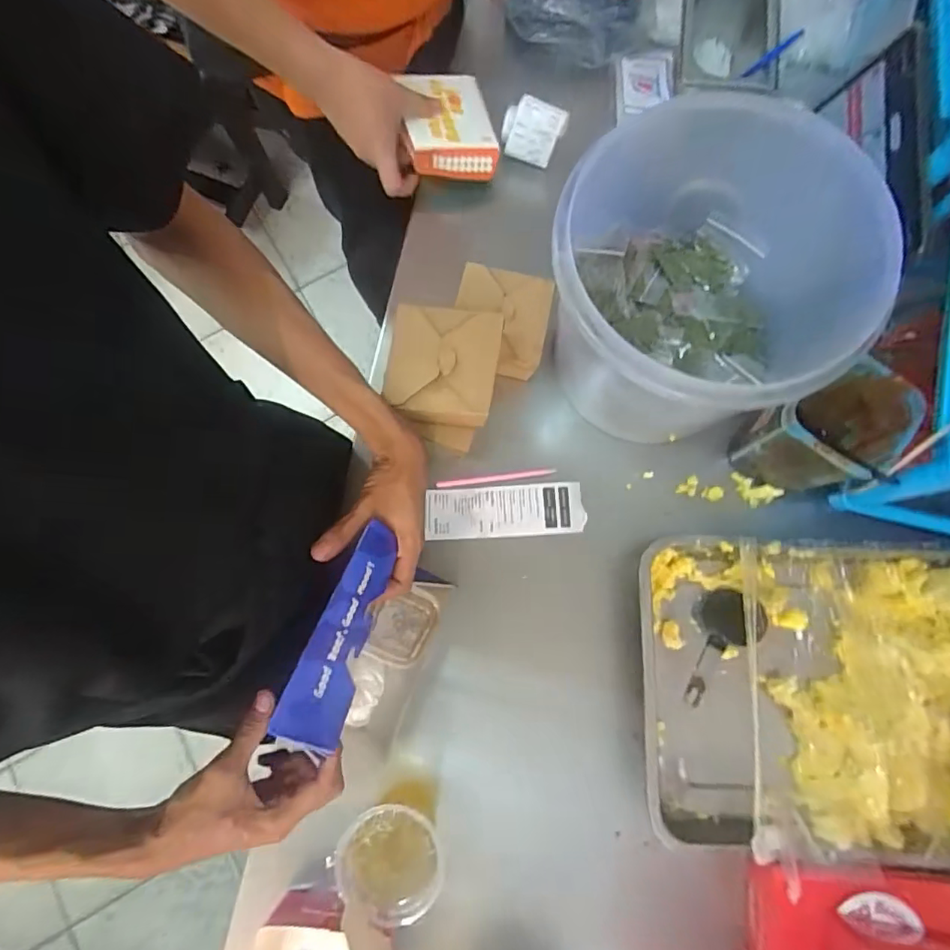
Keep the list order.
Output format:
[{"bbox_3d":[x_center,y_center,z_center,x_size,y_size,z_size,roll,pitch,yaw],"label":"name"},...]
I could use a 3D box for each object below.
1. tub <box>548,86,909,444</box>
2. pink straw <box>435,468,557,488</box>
[{"bbox_3d":[0.195,-0.163,0.517,0.237,0.212,0.253,0,78,1],"label":"tub"},{"bbox_3d":[0.024,0.004,0.614,0.136,0.006,0.008,-7,78,0],"label":"pink straw"}]

